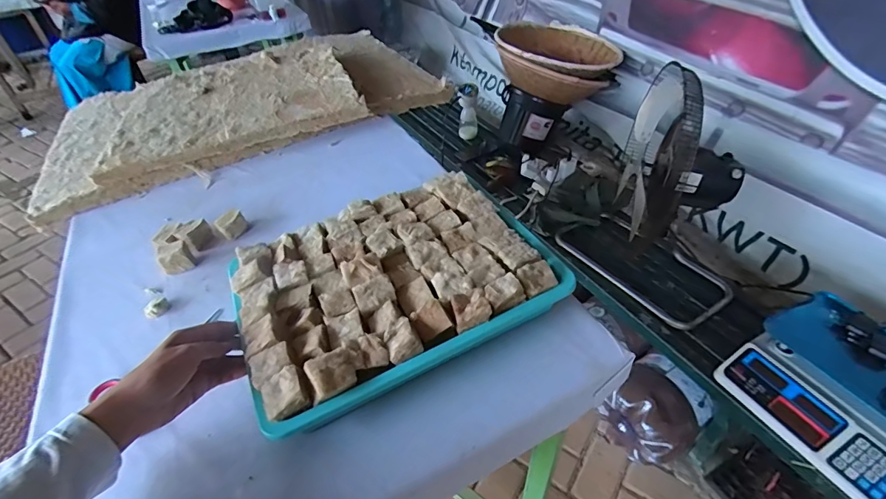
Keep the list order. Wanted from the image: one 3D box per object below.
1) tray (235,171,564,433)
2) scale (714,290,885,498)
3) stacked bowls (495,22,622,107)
[{"bbox_3d":[-0.063,0.036,0.519,0.330,0.074,0.256,-19,44,-19],"label":"tray"},{"bbox_3d":[0.731,0.249,0.780,0.321,0.092,0.327,-21,45,-20],"label":"scale"},{"bbox_3d":[0.387,-0.667,1.562,0.424,0.163,0.387,-1,41,1],"label":"stacked bowls"}]

